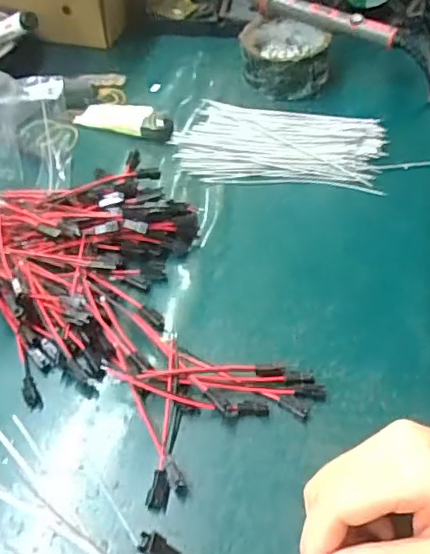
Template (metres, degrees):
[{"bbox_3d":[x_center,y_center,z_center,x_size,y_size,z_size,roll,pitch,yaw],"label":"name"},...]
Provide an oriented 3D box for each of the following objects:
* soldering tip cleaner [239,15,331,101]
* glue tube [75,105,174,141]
[{"bbox_3d":[0.066,-0.209,0.570,0.080,0.039,0.092,-3,49,-1],"label":"soldering tip cleaner"},{"bbox_3d":[-0.082,-0.142,0.536,0.099,0.018,0.026,19,52,17],"label":"glue tube"}]

